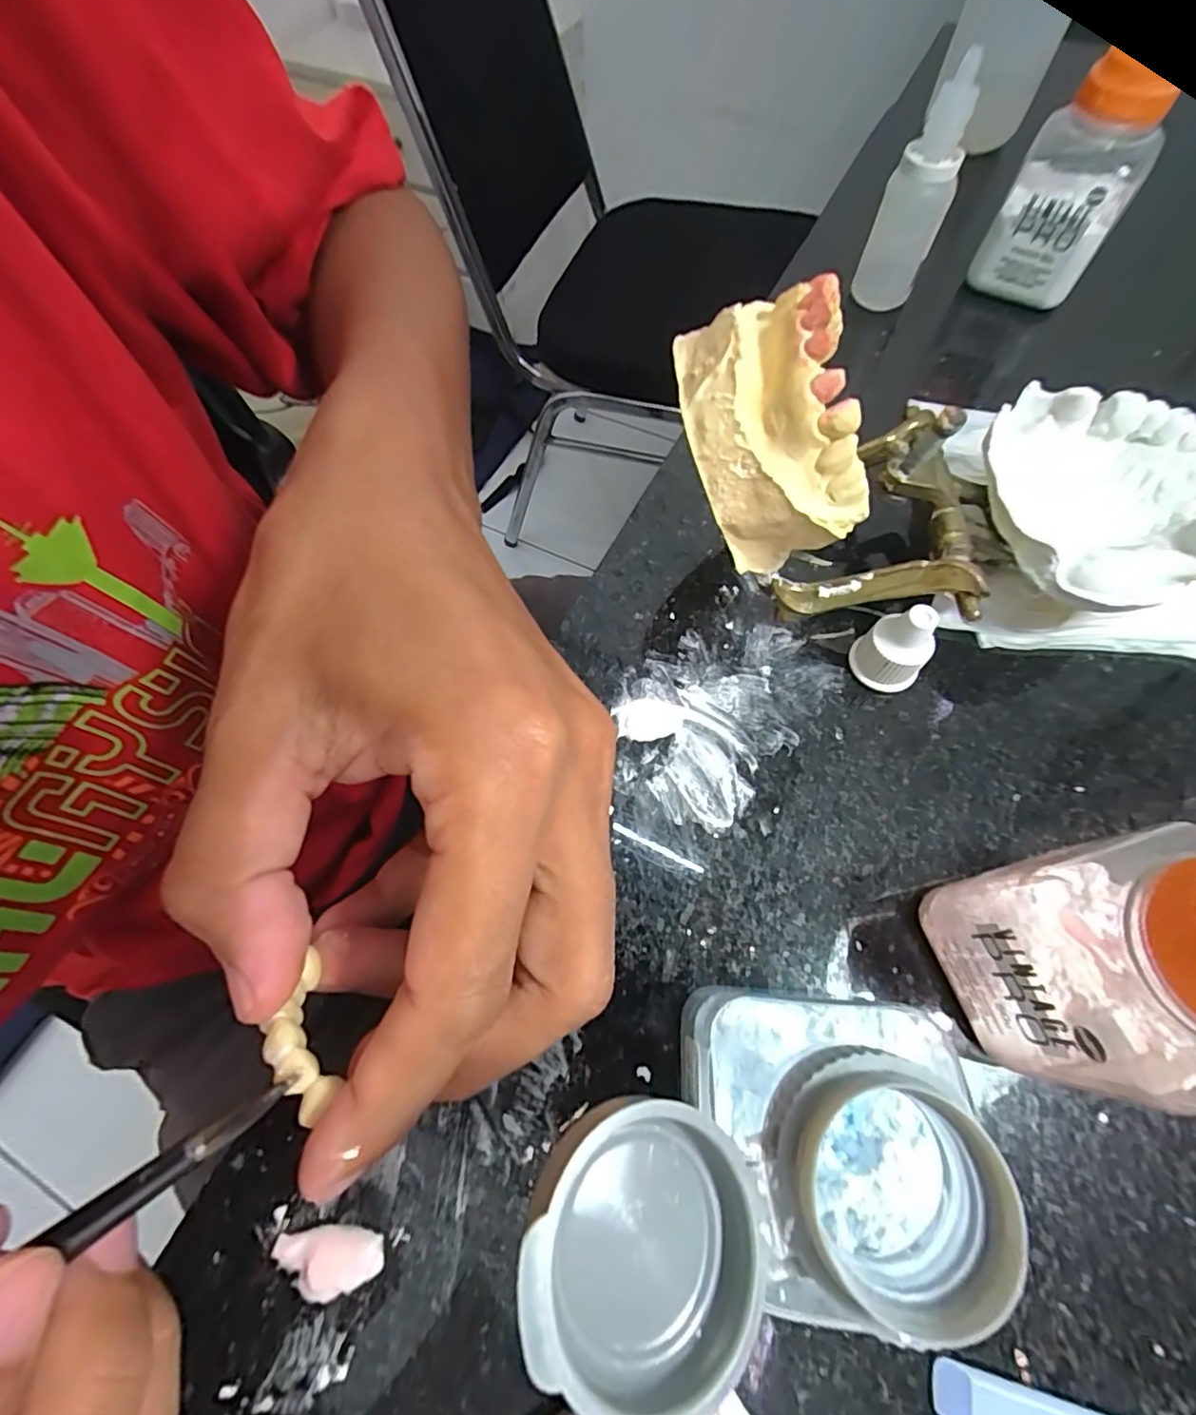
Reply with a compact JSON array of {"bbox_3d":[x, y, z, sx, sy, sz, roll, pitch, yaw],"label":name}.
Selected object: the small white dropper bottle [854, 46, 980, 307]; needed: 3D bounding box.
[{"bbox_3d":[0.126,-0.202,0.225,0.024,0.070,0.029,19,67,11],"label":"small white dropper bottle"}]

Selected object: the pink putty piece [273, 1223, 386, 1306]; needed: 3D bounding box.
[{"bbox_3d":[-0.057,0.117,0.118,0.022,0.004,0.012,-11,65,-3],"label":"pink putty piece"}]

